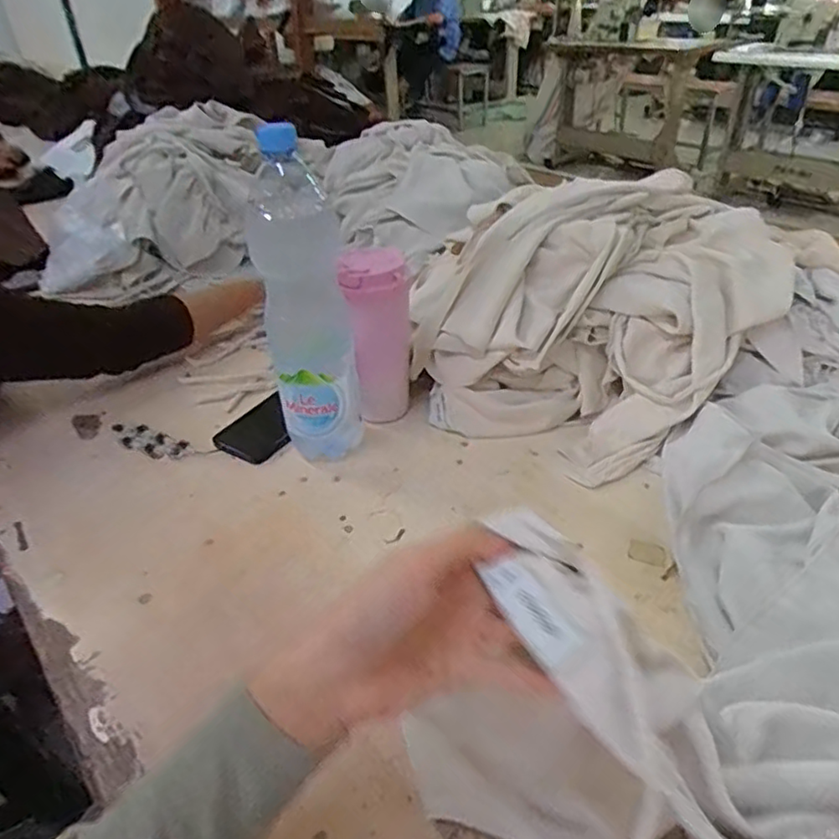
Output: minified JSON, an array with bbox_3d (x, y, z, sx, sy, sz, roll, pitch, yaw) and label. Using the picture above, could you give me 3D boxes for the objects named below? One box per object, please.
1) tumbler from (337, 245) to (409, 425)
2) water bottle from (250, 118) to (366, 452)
[{"bbox_3d":[-0.042,-0.087,0.700,0.064,0.201,0.071,-3,36,1],"label":"tumbler"},{"bbox_3d":[-0.115,-0.109,0.640,0.087,0.322,0.087,-11,37,-9],"label":"water bottle"}]

